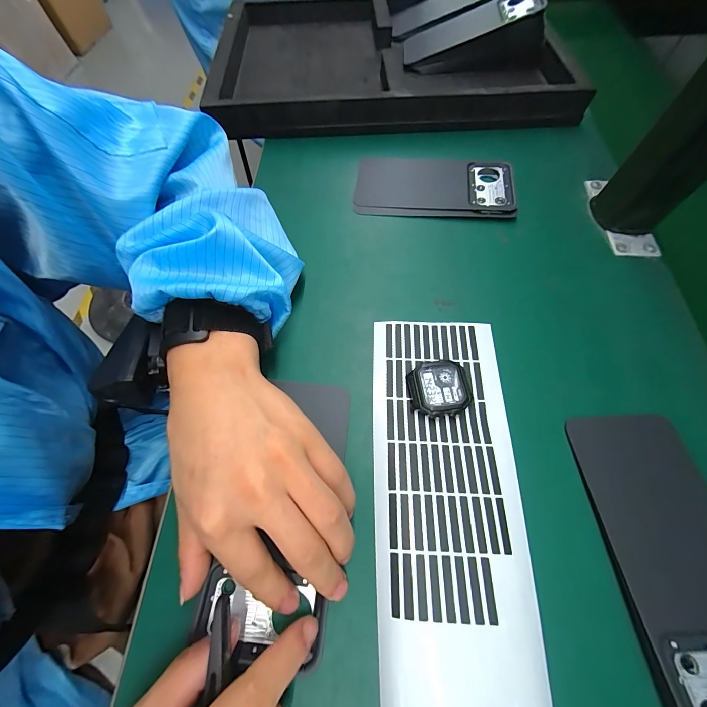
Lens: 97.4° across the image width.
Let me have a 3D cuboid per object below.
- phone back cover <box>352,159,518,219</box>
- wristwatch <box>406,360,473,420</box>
[{"bbox_3d":[0.082,-0.172,0.321,0.158,0.010,0.083,7,66,5],"label":"phone back cover"},{"bbox_3d":[0.061,0.025,0.224,0.042,0.012,0.040,-5,65,-1],"label":"wristwatch"}]

